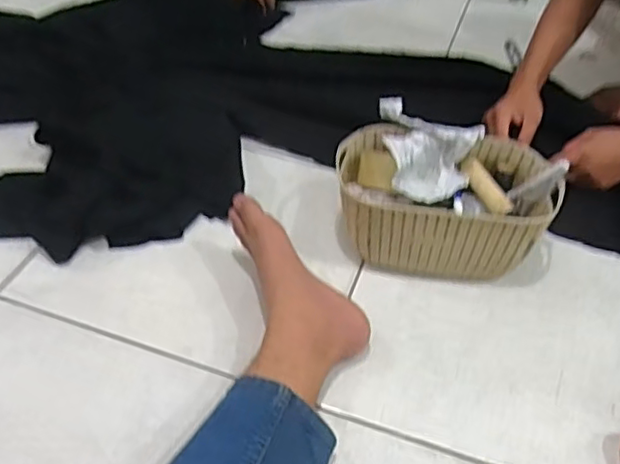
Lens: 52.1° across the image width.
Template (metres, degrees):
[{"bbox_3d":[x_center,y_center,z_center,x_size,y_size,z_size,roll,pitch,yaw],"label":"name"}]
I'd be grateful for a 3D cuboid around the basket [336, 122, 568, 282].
[{"bbox_3d":[0.170,-0.038,0.834,0.269,0.106,0.179,4,45,-1],"label":"basket"}]

